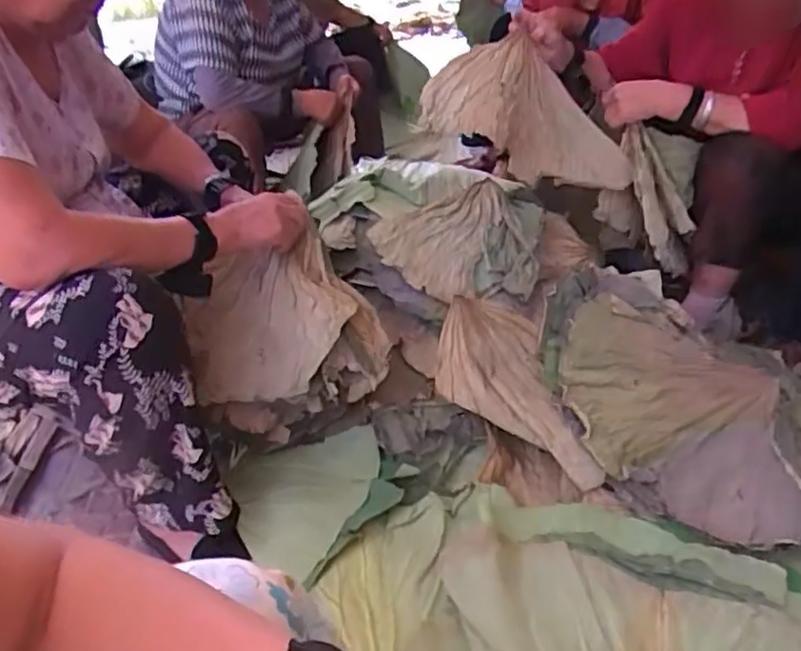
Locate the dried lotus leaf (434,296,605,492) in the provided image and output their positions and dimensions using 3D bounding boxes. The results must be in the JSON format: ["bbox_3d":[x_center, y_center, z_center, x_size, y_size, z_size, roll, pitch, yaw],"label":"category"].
[{"bbox_3d":[0.183,0.077,0.931,0.301,0.096,0.184,44,52,0],"label":"dried lotus leaf"}]

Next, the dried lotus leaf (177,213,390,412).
[{"bbox_3d":[-0.172,-0.010,0.917,0.285,0.242,0.090,-9,-10,-1],"label":"dried lotus leaf"}]

